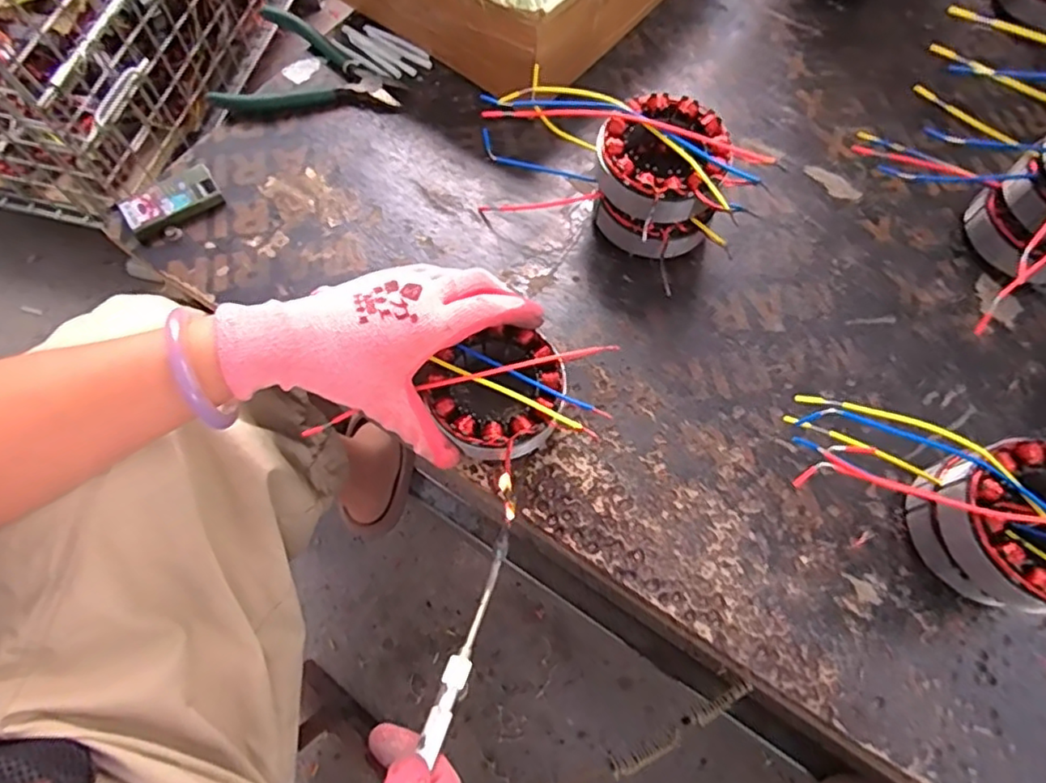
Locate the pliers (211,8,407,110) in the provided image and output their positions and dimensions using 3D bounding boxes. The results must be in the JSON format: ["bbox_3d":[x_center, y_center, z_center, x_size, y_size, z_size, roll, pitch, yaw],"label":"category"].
[{"bbox_3d":[-0.167,-0.259,0.501,0.132,0.018,0.108,13,67,4],"label":"pliers"}]

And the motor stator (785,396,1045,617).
[{"bbox_3d":[0.248,0.069,0.347,0.214,0.078,0.089,19,67,6],"label":"motor stator"}]

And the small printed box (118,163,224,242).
[{"bbox_3d":[-0.258,-0.140,0.452,0.067,0.014,0.037,-38,73,-16],"label":"small printed box"}]

